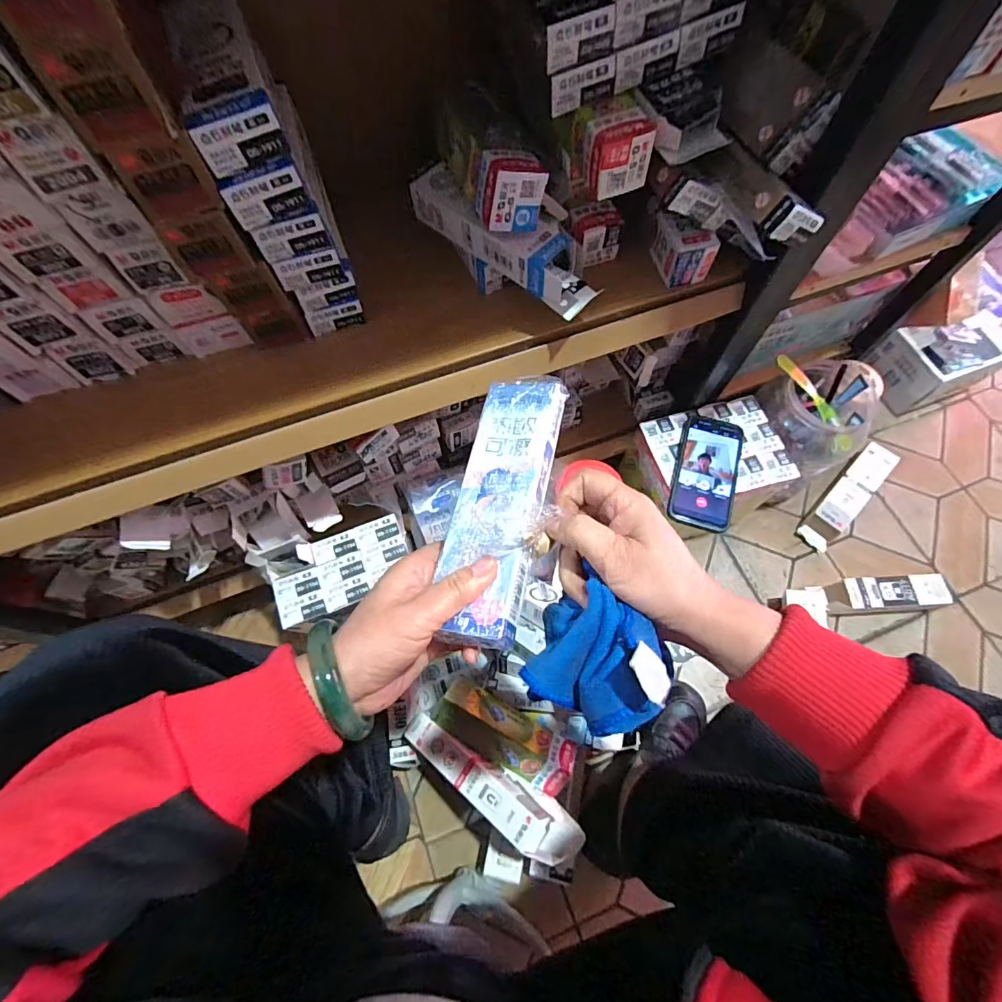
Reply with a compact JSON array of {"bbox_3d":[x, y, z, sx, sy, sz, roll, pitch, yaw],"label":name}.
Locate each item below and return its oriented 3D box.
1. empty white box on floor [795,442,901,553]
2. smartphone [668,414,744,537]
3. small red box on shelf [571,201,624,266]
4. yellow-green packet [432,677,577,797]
[{"bbox_3d":[0.594,-0.013,0.809,0.065,0.046,0.223,42,73,16],"label":"empty white box on floor"},{"bbox_3d":[0.276,-0.040,0.636,0.077,0.011,0.161,14,71,14],"label":"smartphone"},{"bbox_3d":[0.094,-0.272,0.480,0.050,0.046,0.039,-21,69,-9],"label":"small red box on shelf"},{"bbox_3d":[0.005,0.292,0.597,0.180,0.048,0.062,31,33,7],"label":"yellow-green packet"}]

